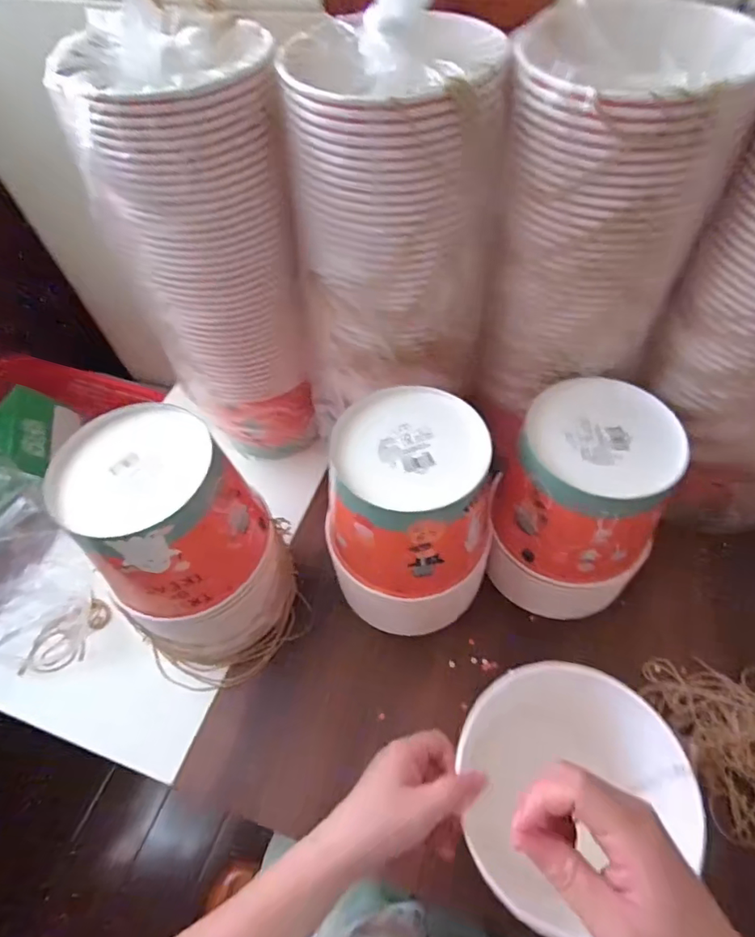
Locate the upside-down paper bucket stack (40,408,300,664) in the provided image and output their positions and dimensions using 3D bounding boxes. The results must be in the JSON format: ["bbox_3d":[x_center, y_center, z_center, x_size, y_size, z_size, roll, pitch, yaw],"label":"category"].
[{"bbox_3d":[-0.180,0.081,0.504,0.154,0.237,0.154,19,60,16],"label":"upside-down paper bucket stack"}]

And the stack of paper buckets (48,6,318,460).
[{"bbox_3d":[-0.152,-0.197,0.557,0.161,0.413,0.134,-7,56,0],"label":"stack of paper buckets"}]

